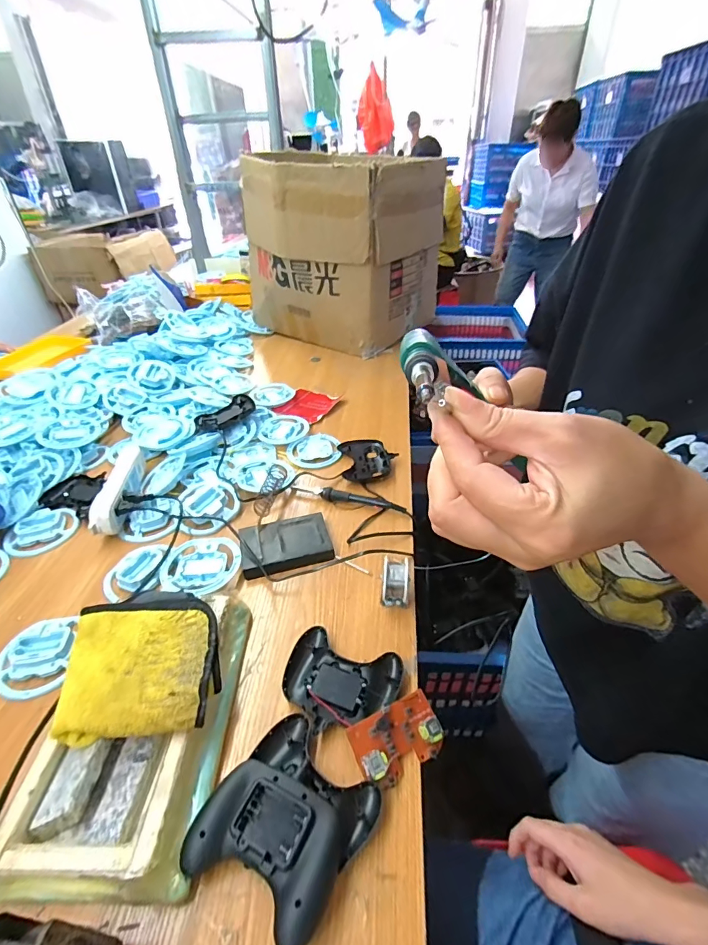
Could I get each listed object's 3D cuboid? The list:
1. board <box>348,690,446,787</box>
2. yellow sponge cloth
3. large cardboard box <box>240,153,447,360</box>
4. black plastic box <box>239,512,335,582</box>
[{"bbox_3d":[0.044,0.257,0.415,0.087,0.022,0.055,-19,40,-22],"label":"board"},{"bbox_3d":[-0.218,0.188,0.446,0.141,0.026,0.165,-10,38,-12],"label":"yellow sponge cloth"},{"bbox_3d":[-0.041,-0.632,1.240,0.473,0.425,0.402,24,43,29],"label":"large cardboard box"},{"bbox_3d":[-0.099,0.102,0.624,0.127,0.017,0.086,-11,38,-13],"label":"black plastic box"}]

